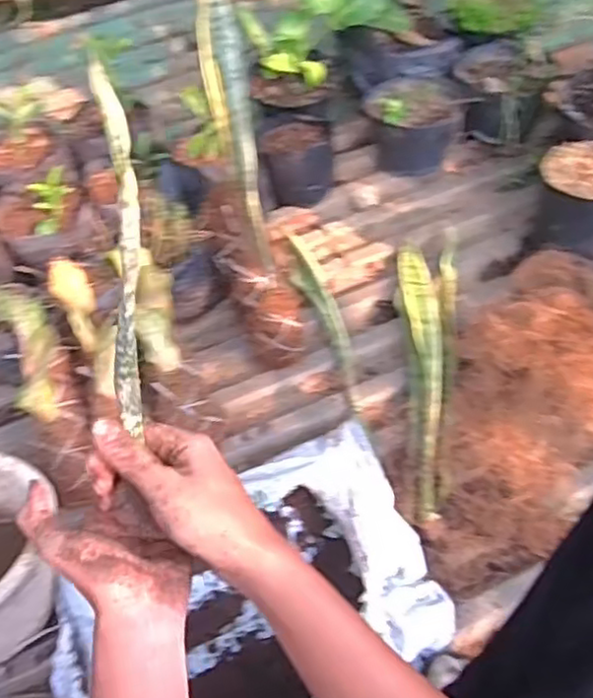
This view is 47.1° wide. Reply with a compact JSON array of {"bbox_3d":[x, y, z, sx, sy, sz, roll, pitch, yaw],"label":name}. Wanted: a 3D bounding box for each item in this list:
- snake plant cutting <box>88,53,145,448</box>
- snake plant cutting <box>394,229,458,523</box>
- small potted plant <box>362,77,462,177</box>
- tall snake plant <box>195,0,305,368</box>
[{"bbox_3d":[-0.103,-0.050,0.406,0.020,0.218,0.013,9,26,10],"label":"snake plant cutting"},{"bbox_3d":[0.185,0.019,0.989,0.088,0.049,0.498,5,55,6],"label":"snake plant cutting"},{"bbox_3d":[0.207,-0.416,1.227,0.161,0.128,0.175,2,55,4],"label":"small potted plant"},{"bbox_3d":[-0.078,-0.315,0.929,0.107,0.704,0.235,-7,14,-1],"label":"tall snake plant"}]

